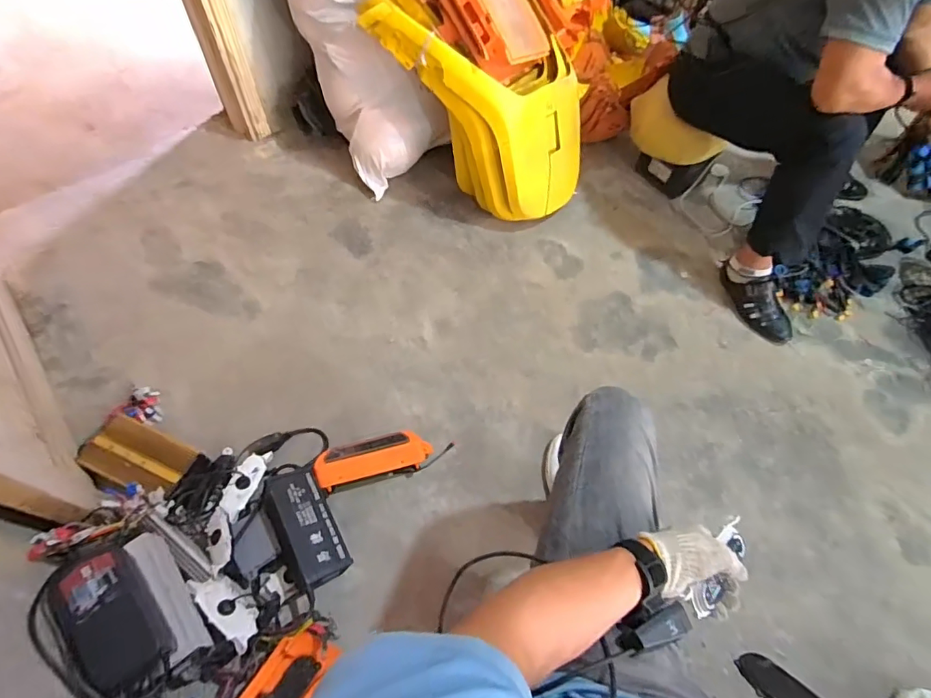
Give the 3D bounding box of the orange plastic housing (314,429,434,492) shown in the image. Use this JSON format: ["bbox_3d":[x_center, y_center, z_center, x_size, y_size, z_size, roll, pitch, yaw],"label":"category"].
[{"bbox_3d":[-0.197,0.239,1.069,0.243,0.069,0.078,-14,61,-12],"label":"orange plastic housing"}]

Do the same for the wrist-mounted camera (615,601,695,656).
[{"bbox_3d":[0.190,0.283,0.489,0.075,0.024,0.026,-9,55,-23],"label":"wrist-mounted camera"}]

